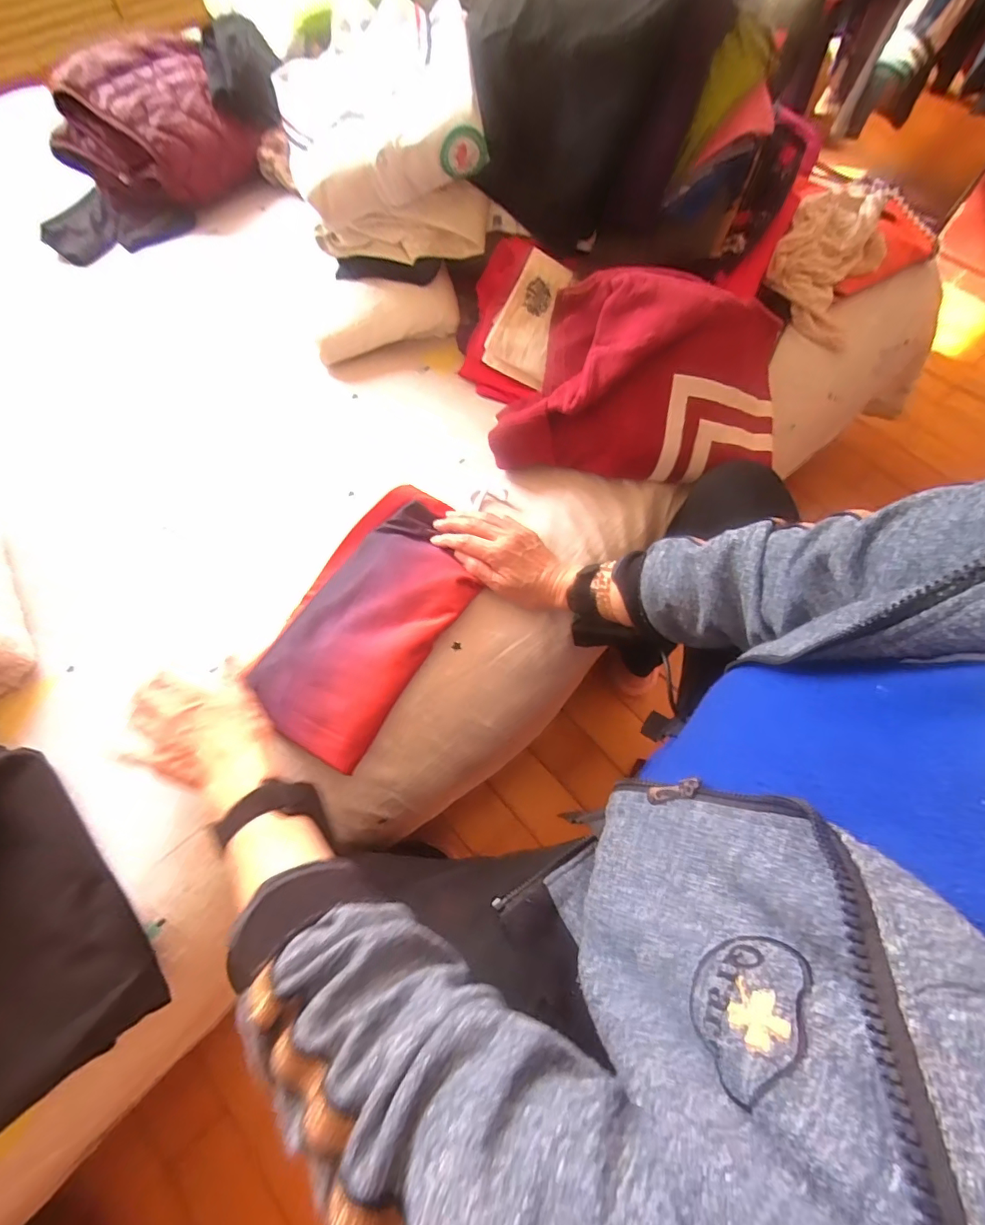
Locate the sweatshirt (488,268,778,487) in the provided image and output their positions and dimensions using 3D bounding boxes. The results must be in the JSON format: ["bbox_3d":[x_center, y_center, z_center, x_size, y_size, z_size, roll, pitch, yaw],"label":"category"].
[{"bbox_3d":[0.178,-0.265,0.603,0.338,0.155,0.178,4,66,1],"label":"sweatshirt"}]

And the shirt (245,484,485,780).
[{"bbox_3d":[-0.124,-0.007,0.539,0.157,0.030,0.295,29,68,12],"label":"shirt"}]

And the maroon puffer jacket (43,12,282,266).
[{"bbox_3d":[-0.525,-0.762,0.807,0.460,0.137,0.238,-42,73,-17],"label":"maroon puffer jacket"}]

